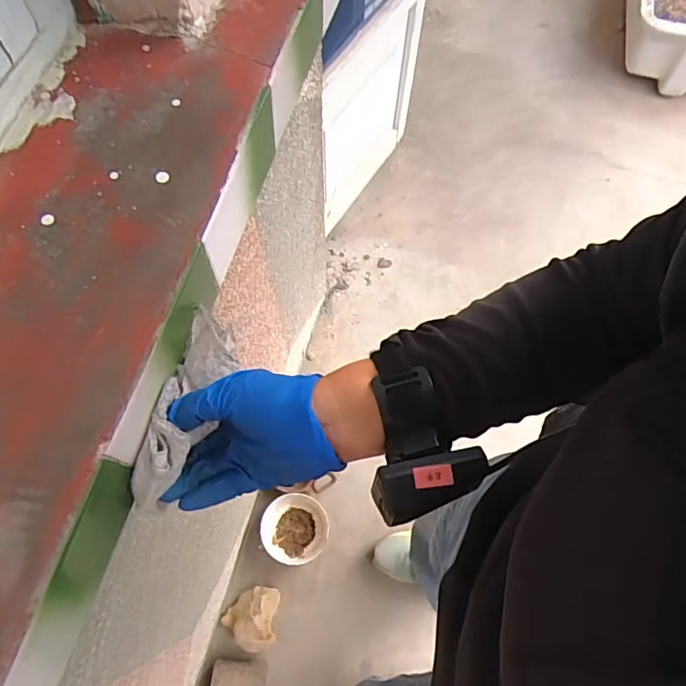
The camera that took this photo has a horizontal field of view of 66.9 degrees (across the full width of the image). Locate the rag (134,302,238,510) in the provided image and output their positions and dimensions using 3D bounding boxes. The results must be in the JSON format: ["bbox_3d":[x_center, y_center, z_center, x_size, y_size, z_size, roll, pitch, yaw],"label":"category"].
[{"bbox_3d":[-0.108,0.045,0.359,0.045,0.035,0.142,16,72,5],"label":"rag"}]

